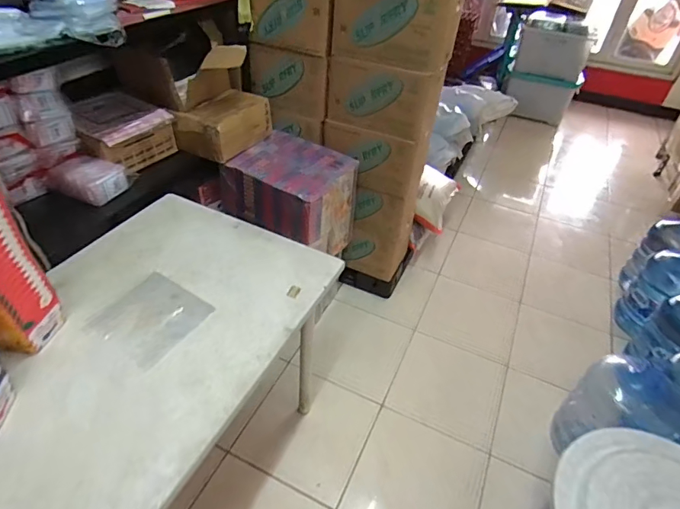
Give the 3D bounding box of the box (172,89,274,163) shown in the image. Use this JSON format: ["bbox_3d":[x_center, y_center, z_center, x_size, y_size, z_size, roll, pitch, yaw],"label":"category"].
[{"bbox_3d":[-0.422,-0.492,1.602,0.203,0.166,0.328,21,44,17],"label":"box"}]

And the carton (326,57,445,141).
[{"bbox_3d":[0.167,-0.608,1.624,0.381,0.231,0.186,21,44,17],"label":"carton"}]

